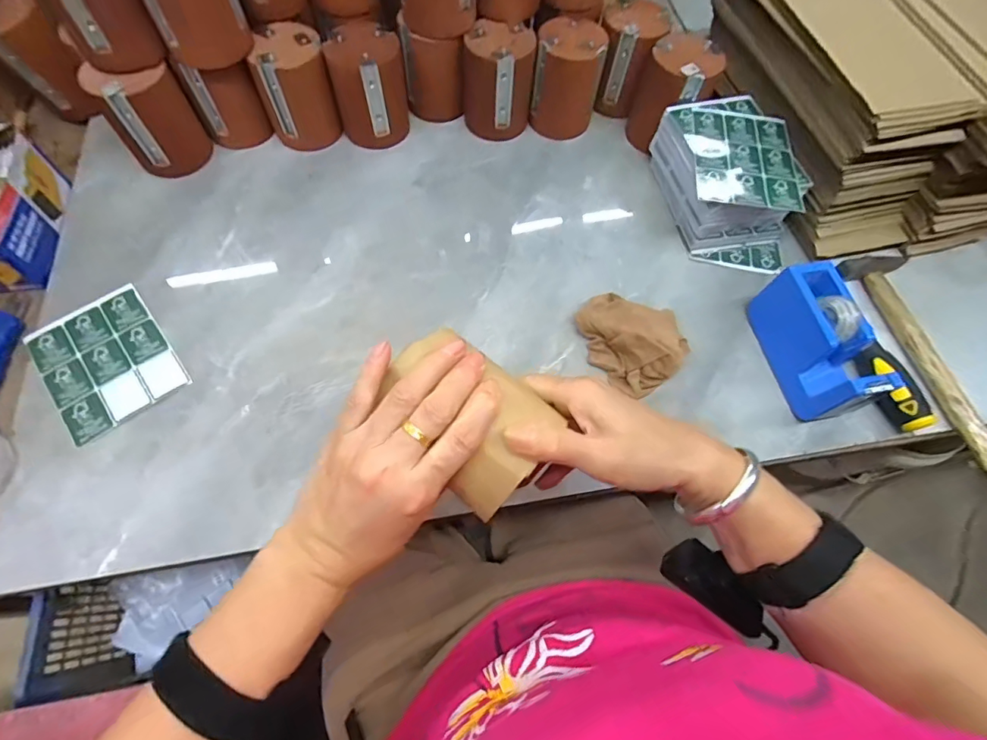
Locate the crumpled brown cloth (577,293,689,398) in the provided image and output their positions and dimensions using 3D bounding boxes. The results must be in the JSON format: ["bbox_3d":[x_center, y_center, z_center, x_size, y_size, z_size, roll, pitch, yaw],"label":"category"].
[{"bbox_3d":[0.129,-0.033,0.453,0.107,0.051,0.081,36,69,13],"label":"crumpled brown cloth"}]

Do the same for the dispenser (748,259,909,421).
[{"bbox_3d":[0.297,-0.025,0.441,0.041,0.082,0.132,-11,67,-8],"label":"dispenser"}]

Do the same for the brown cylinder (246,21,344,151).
[{"bbox_3d":[-0.221,-0.315,0.535,0.077,0.099,0.077,-20,68,-11],"label":"brown cylinder"}]

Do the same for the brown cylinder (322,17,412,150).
[{"bbox_3d":[-0.140,-0.323,0.540,0.081,0.098,0.081,-10,67,-7],"label":"brown cylinder"}]

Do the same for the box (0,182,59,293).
[{"bbox_3d":[-0.474,-0.131,0.453,0.057,0.075,0.079,-1,66,-3],"label":"box"}]

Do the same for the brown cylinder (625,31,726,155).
[{"bbox_3d":[0.208,-0.317,0.552,0.071,0.098,0.067,1,66,-2],"label":"brown cylinder"}]

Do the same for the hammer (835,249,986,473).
[{"bbox_3d":[0.441,-0.016,0.473,0.082,0.030,0.253,-10,67,-7],"label":"hammer"}]

